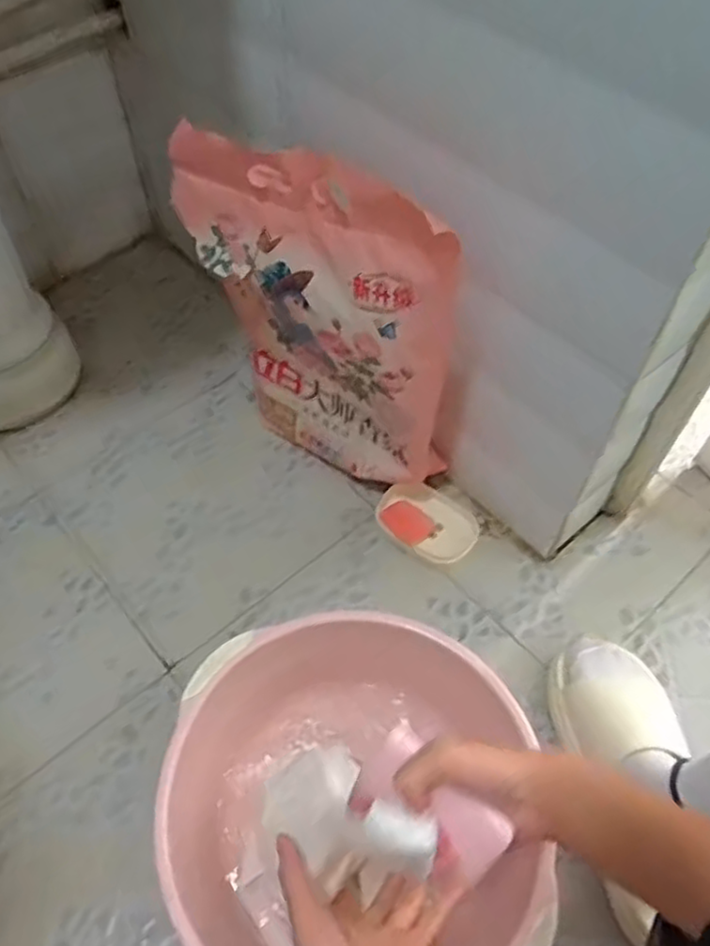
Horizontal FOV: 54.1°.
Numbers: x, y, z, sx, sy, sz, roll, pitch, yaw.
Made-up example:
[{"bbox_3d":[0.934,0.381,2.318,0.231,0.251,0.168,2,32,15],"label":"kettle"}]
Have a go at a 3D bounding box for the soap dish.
[{"bbox_3d":[0.084,0.054,0.831,0.119,0.025,0.082,36,61,20],"label":"soap dish"}]

